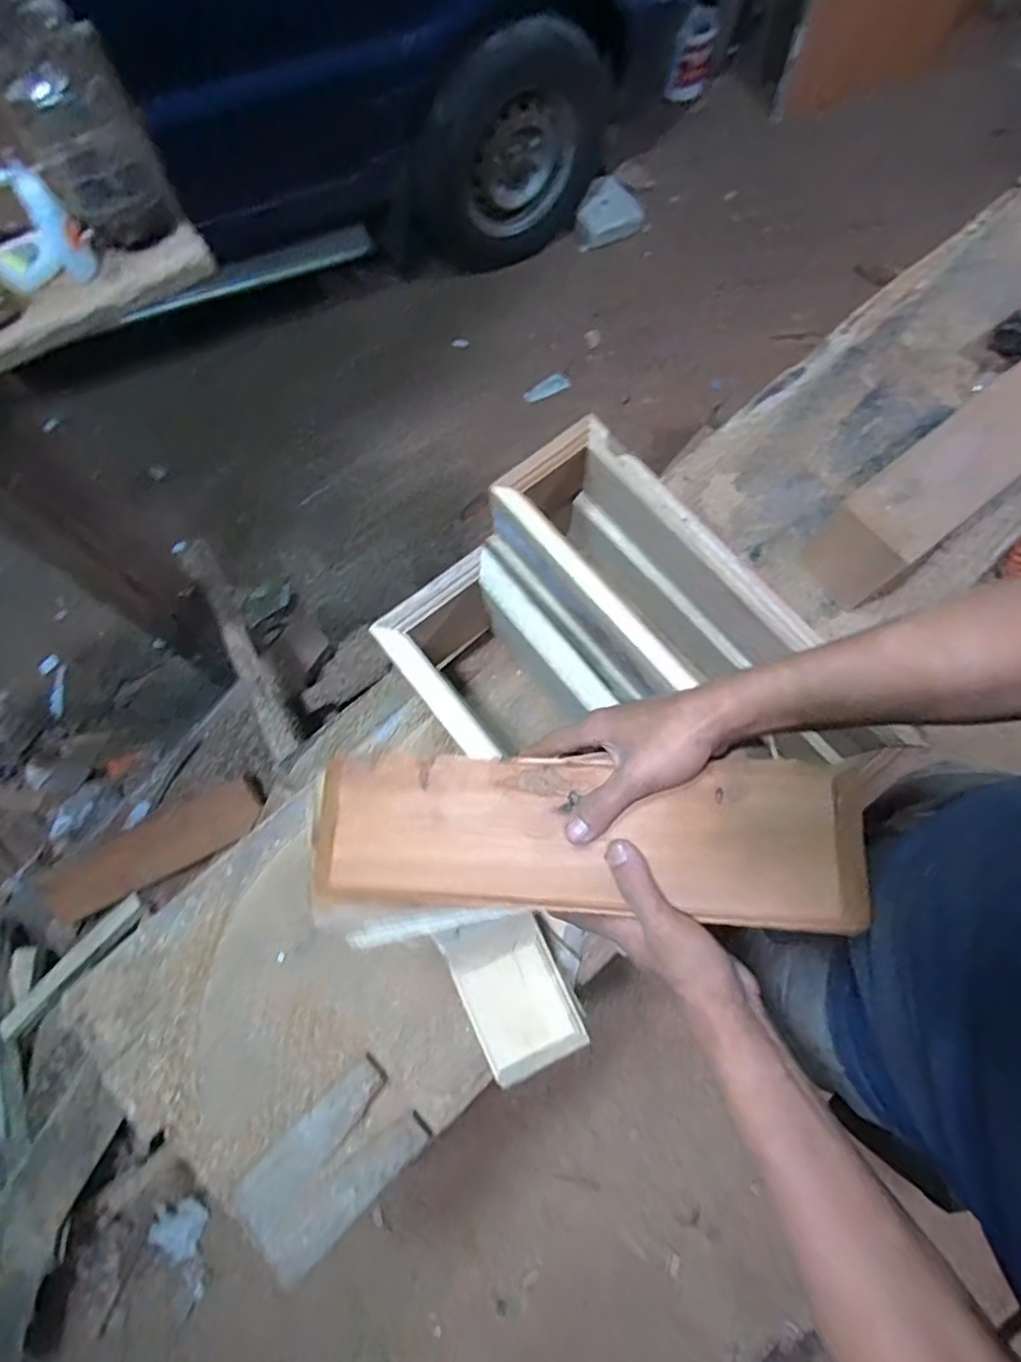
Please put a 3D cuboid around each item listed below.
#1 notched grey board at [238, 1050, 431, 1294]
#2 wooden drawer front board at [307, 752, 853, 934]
[{"bbox_3d":[-0.200,0.535,0.675,0.195,0.019,0.111,-42,77,-12],"label":"notched grey board"},{"bbox_3d":[0.041,0.110,0.440,0.374,0.032,0.109,0,68,10],"label":"wooden drawer front board"}]

